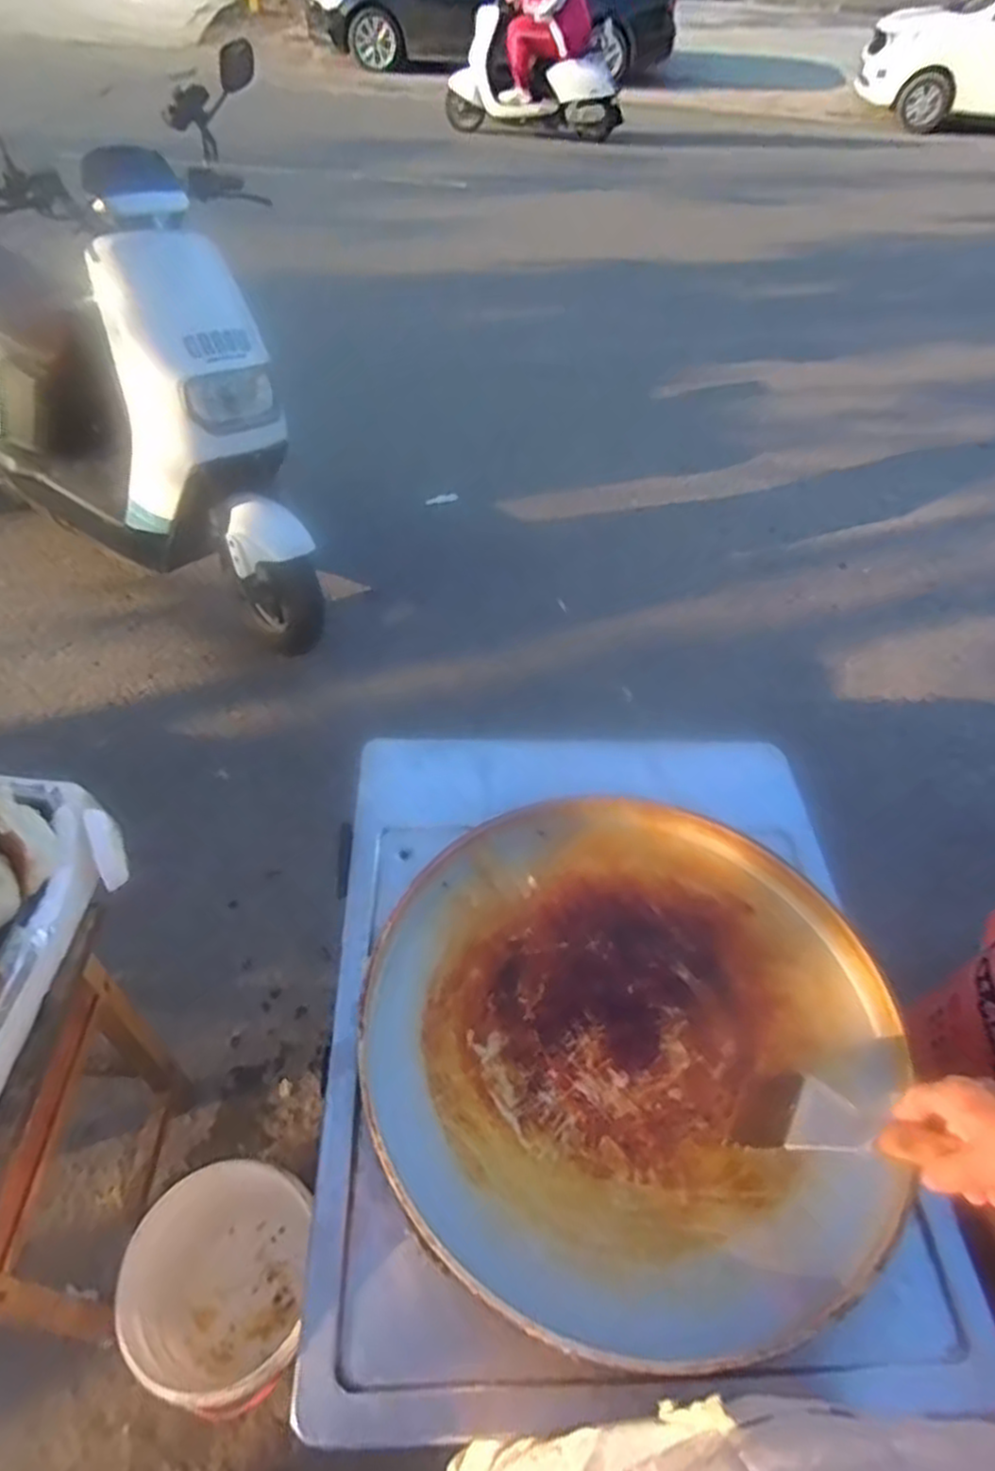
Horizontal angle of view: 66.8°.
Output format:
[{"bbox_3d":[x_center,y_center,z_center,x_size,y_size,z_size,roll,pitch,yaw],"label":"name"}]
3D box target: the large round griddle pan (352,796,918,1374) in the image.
[{"bbox_3d":[0.136,0.292,0.786,0.530,0.059,0.538,2,49,-2],"label":"large round griddle pan"}]

